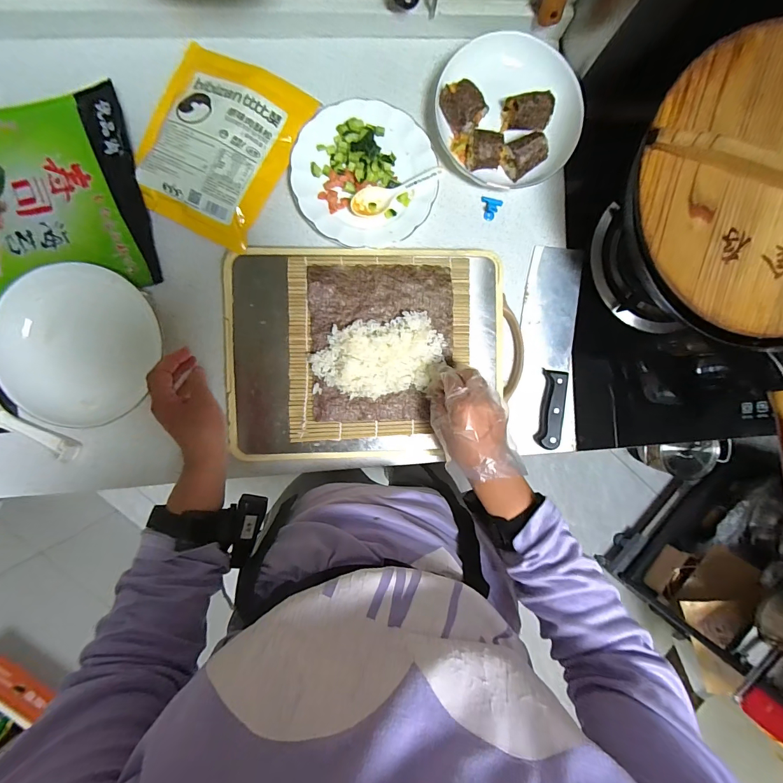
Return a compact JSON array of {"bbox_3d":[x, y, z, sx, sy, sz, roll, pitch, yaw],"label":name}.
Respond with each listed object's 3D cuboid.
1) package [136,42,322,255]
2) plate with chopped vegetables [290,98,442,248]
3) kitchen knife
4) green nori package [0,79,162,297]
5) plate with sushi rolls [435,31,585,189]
[{"bbox_3d":[-0.228,-0.317,0.476,0.179,0.041,0.221,26,90,-5],"label":"package"},{"bbox_3d":[-0.037,-0.289,0.496,0.182,0.019,0.187,0,92,-4],"label":"plate with chopped vegetables"},{"bbox_3d":[0.220,-0.064,0.530,0.074,0.026,0.277,6,92,-5],"label":"kitchen knife"},{"bbox_3d":[-0.450,-0.240,0.471,0.267,0.038,0.249,-10,93,-4],"label":"green nori package"},{"bbox_3d":[0.154,-0.369,0.498,0.193,0.049,0.166,12,91,-5],"label":"plate with sushi rolls"}]

